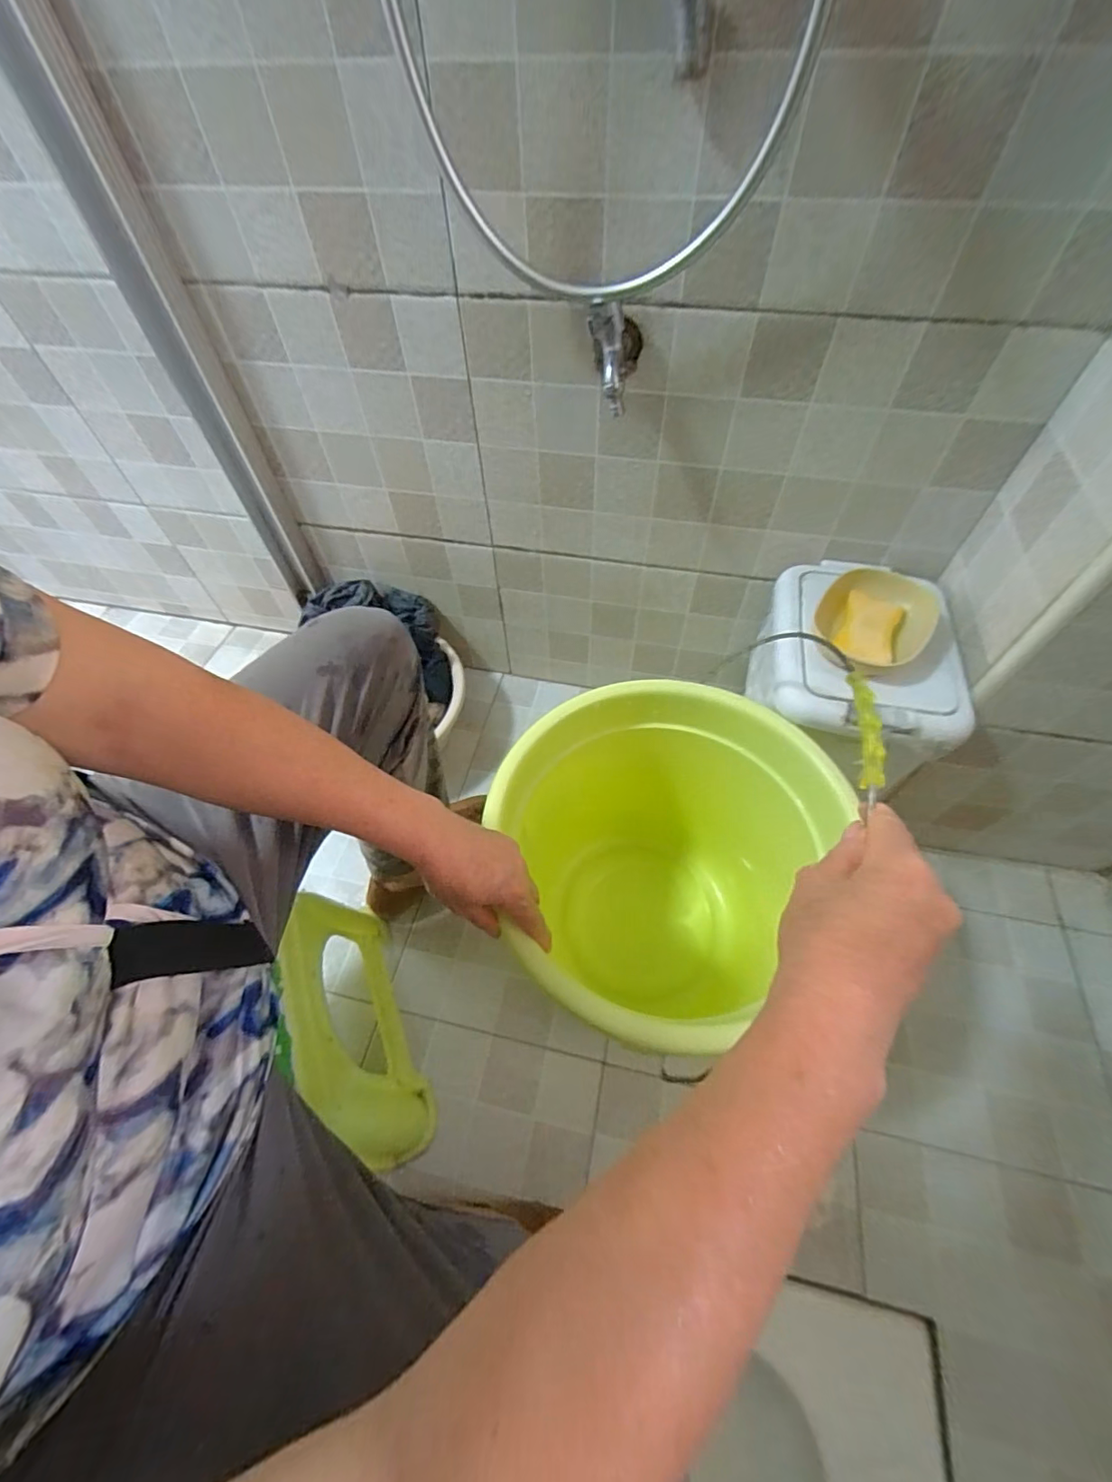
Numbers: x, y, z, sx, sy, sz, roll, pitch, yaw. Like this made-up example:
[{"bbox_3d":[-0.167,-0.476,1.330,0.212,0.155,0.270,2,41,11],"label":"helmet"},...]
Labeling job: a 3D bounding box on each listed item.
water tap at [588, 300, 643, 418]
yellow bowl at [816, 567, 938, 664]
[{"bbox_3d":[0.057,-0.383,0.534,0.050,0.085,0.071,9,56,8],"label":"water tap"},{"bbox_3d":[0.353,-0.137,0.591,0.112,0.044,0.113,-1,55,1],"label":"yellow bowl"}]

